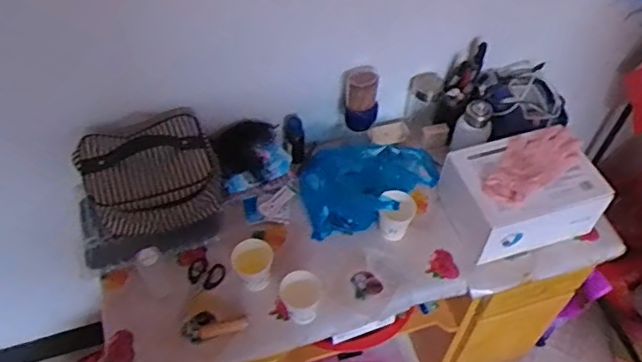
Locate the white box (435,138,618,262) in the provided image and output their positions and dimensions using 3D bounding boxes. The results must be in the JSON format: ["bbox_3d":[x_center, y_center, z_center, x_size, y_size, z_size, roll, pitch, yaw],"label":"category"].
[{"bbox_3d":[0.377,0.037,1.107,0.294,0.122,0.179,-12,54,-10],"label":"white box"}]

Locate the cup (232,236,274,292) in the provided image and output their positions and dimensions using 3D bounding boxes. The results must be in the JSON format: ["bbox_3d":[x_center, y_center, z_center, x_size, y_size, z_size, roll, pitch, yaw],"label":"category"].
[{"bbox_3d":[-0.122,0.153,1.050,0.071,0.083,0.076,0,53,-1],"label":"cup"}]

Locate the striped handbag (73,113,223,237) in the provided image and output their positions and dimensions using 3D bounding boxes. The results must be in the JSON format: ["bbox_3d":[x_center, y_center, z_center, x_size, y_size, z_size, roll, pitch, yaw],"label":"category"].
[{"bbox_3d":[-0.303,-0.005,1.053,0.218,0.165,0.148,-19,56,-14],"label":"striped handbag"}]

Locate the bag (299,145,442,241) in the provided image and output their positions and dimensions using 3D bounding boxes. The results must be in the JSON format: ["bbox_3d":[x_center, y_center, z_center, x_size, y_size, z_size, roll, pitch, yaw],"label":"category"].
[{"bbox_3d":[0.099,0.008,1.139,0.275,0.108,0.188,0,53,-1],"label":"bag"}]

